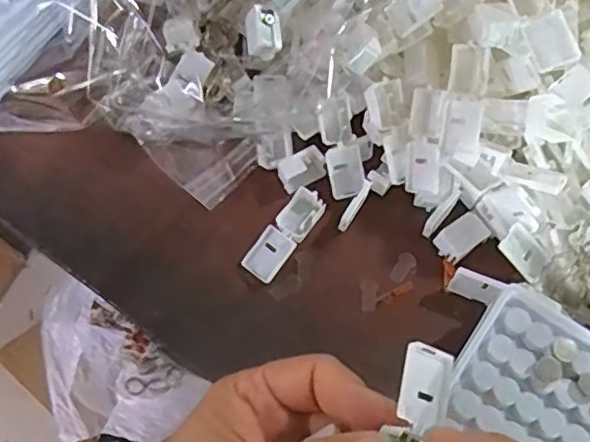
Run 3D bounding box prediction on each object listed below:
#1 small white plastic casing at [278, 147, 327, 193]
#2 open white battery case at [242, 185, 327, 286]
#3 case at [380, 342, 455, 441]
[{"bbox_3d":[0.004,-0.029,0.353,0.026,0.010,0.016,-29,71,-10],"label":"small white plastic casing"},{"bbox_3d":[-0.005,0.008,0.345,0.020,0.013,0.054,36,73,14],"label":"open white battery case"},{"bbox_3d":[0.043,0.071,0.218,0.018,0.014,0.055,17,68,6],"label":"case"}]

